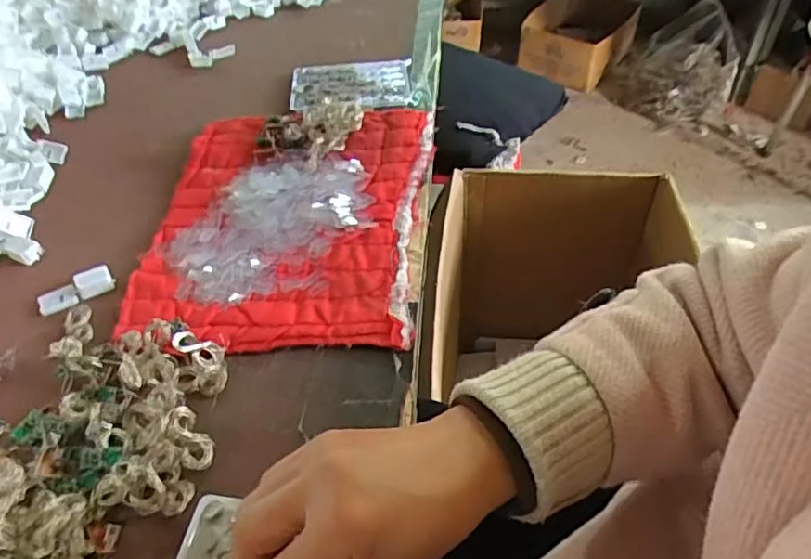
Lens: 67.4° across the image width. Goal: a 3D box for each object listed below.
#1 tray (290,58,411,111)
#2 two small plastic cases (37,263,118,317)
[{"bbox_3d":[-0.061,-0.221,0.678,0.132,0.008,0.105,-6,46,-4],"label":"tray"},{"bbox_3d":[-0.258,0.007,0.474,0.056,0.013,0.023,-25,48,-19],"label":"two small plastic cases"}]

